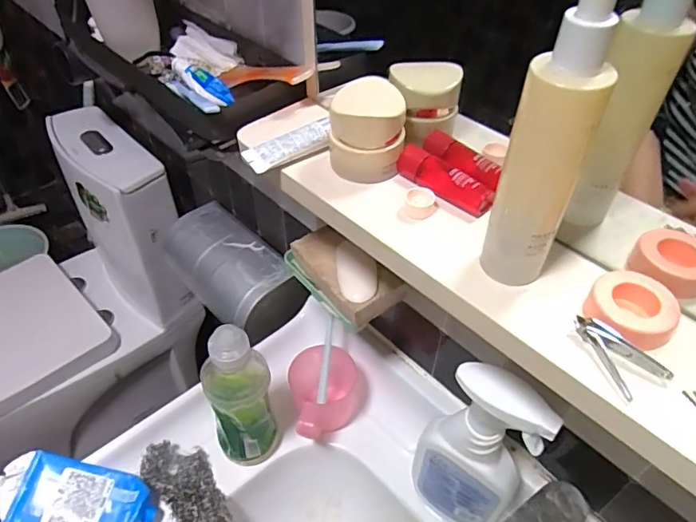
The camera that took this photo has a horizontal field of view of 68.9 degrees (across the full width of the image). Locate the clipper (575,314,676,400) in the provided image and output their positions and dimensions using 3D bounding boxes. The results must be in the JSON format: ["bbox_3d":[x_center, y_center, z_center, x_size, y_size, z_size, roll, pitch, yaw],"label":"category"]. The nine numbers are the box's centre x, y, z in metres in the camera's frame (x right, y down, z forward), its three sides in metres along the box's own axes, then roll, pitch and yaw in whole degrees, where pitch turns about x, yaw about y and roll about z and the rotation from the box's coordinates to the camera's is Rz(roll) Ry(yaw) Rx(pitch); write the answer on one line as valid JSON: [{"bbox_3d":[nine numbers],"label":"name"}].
[{"bbox_3d":[0.167,0.055,0.309,0.031,0.010,0.052,-13,47,-13],"label":"clipper"}]

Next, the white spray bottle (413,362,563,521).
[{"bbox_3d":[0.128,0.198,0.518,0.100,0.242,0.049,33,54,28],"label":"white spray bottle"}]

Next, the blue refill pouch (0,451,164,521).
[{"bbox_3d":[-0.307,0.271,0.576,0.177,0.033,0.072,14,45,-6],"label":"blue refill pouch"}]

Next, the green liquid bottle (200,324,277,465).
[{"bbox_3d":[-0.124,0.160,0.584,0.069,0.231,0.058,-10,46,-10],"label":"green liquid bottle"}]

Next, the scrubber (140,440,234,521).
[{"bbox_3d":[-0.186,0.274,0.611,0.143,0.032,0.069,34,54,29],"label":"scrubber"}]

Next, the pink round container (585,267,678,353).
[{"bbox_3d":[0.181,0.029,0.322,0.049,0.019,0.042,32,53,27],"label":"pink round container"}]

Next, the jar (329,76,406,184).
[{"bbox_3d":[0.016,-0.112,0.432,0.063,0.064,0.067,1,46,1],"label":"jar"}]

